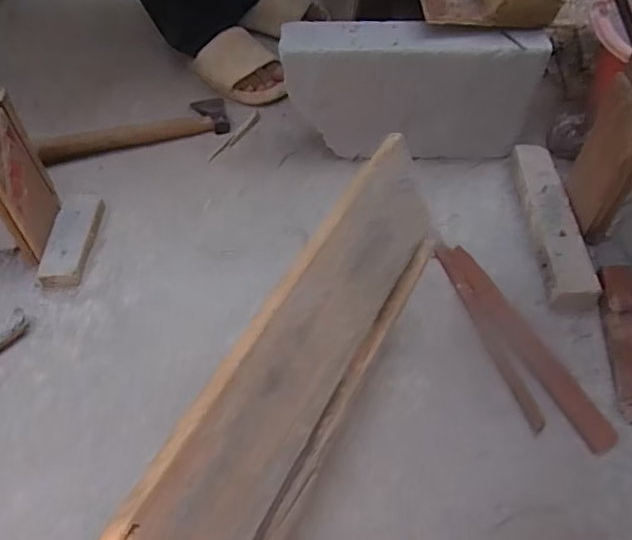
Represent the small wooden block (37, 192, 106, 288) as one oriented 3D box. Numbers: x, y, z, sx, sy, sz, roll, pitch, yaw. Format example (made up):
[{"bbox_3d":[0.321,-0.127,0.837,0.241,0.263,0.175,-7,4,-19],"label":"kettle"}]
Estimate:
[{"bbox_3d":[-0.337,-0.045,0.792,0.053,0.022,0.149,7,56,-6],"label":"small wooden block"}]

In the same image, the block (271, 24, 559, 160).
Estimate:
[{"bbox_3d":[0.138,-0.258,0.866,0.366,0.195,0.084,2,54,2],"label":"block"}]

